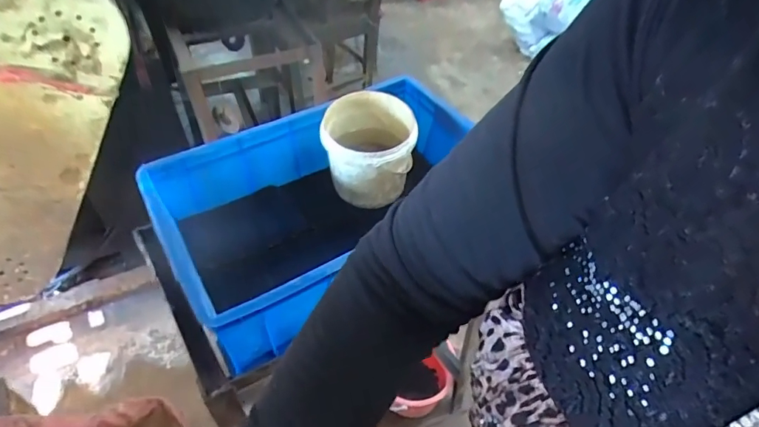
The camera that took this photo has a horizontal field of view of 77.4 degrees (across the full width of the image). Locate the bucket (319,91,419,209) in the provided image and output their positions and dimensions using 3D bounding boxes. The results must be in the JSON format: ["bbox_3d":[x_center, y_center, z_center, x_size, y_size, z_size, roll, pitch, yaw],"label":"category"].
[{"bbox_3d":[-0.018,-0.108,0.850,0.161,0.165,0.155,1,44,-1],"label":"bucket"}]

